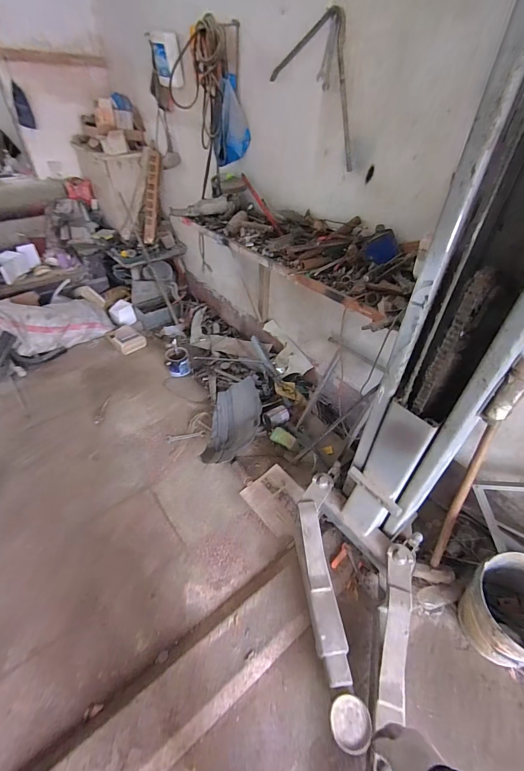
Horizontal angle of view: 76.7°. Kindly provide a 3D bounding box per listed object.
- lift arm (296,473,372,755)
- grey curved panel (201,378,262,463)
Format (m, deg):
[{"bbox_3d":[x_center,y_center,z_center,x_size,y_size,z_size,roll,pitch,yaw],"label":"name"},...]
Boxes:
[{"bbox_3d":[0.247,0.778,1.286,0.177,0.159,0.863,-1,42,-1],"label":"lift arm"},{"bbox_3d":[-0.160,0.228,1.948,0.290,0.142,0.594,4,42,4],"label":"grey curved panel"}]

